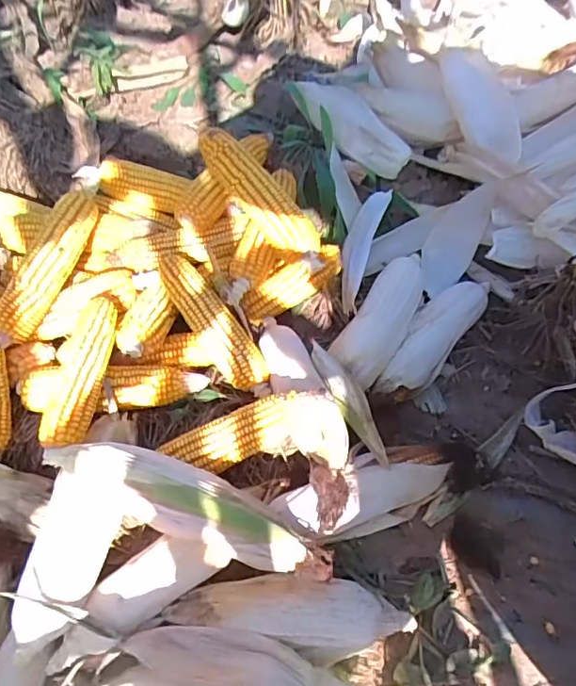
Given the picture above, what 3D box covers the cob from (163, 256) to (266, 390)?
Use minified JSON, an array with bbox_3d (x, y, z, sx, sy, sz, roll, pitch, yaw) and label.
[{"bbox_3d":[-0.086,-0.025,0.603,0.049,0.039,0.178,-34,82,-19],"label":"cob"}]

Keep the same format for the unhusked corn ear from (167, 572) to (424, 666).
[{"bbox_3d":[0.007,0.260,0.507,0.227,0.045,0.071,4,59,2],"label":"unhusked corn ear"}]

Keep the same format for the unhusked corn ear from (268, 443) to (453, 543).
[{"bbox_3d":[0.083,0.156,0.552,0.196,0.062,0.069,-17,60,-10],"label":"unhusked corn ear"}]

